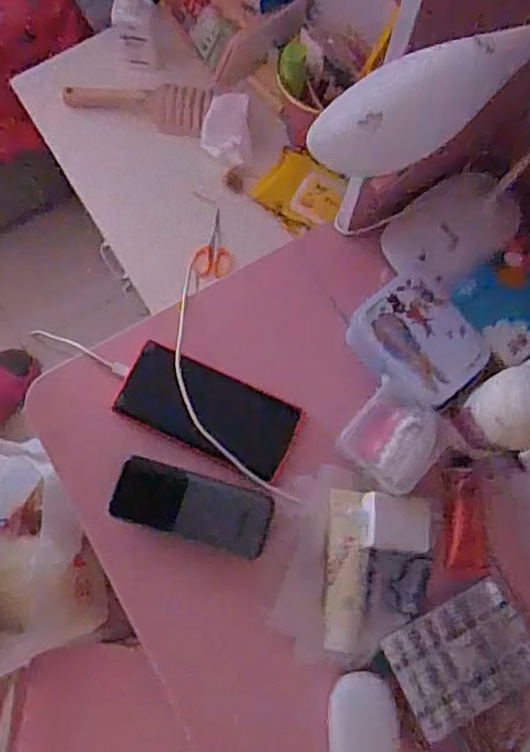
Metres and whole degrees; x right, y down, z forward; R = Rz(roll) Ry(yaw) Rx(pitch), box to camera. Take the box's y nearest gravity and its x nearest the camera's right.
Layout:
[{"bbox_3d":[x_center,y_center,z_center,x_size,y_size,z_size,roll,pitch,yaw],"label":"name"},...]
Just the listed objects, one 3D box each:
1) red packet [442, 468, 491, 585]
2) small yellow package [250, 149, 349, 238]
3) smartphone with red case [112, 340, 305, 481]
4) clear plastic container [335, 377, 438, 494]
[{"bbox_3d":[0.178,0.131,0.546,0.038,0.013,0.092,3,78,-1],"label":"red packet"},{"bbox_3d":[0.048,-0.252,0.859,0.112,0.027,0.095,35,80,6],"label":"small yellow package"},{"bbox_3d":[-0.051,0.031,0.559,0.160,0.012,0.073,24,79,4],"label":"smartphone with red case"},{"bbox_3d":[0.104,0.053,0.518,0.068,0.061,0.069,44,81,7],"label":"clear plastic container"}]

